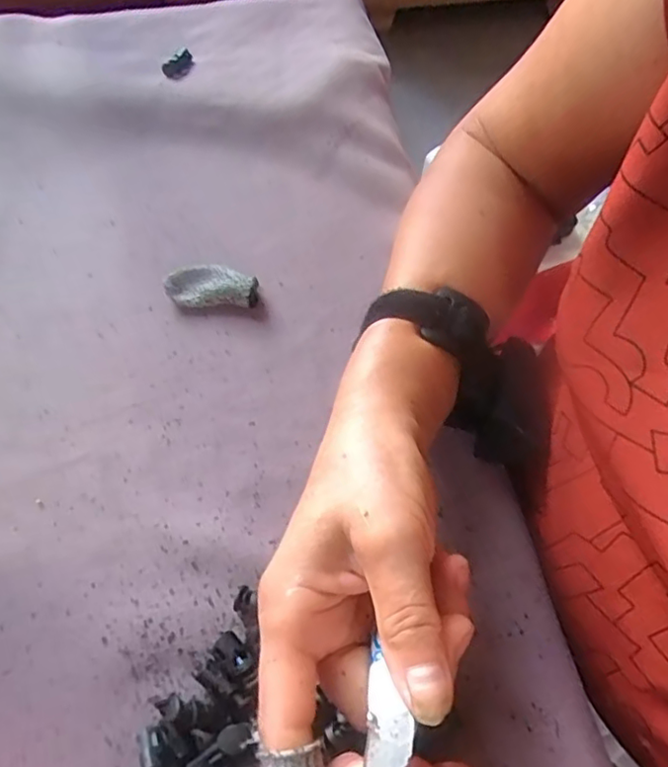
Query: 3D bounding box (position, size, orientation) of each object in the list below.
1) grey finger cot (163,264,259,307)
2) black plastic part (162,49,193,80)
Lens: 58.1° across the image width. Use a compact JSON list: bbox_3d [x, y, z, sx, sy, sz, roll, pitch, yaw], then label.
[{"bbox_3d":[-0.076,-0.061,0.374,0.057,0.014,0.026,0,64,1],"label":"grey finger cot"},{"bbox_3d":[-0.120,-0.246,0.467,0.028,0.009,0.019,-38,69,-16],"label":"black plastic part"}]

